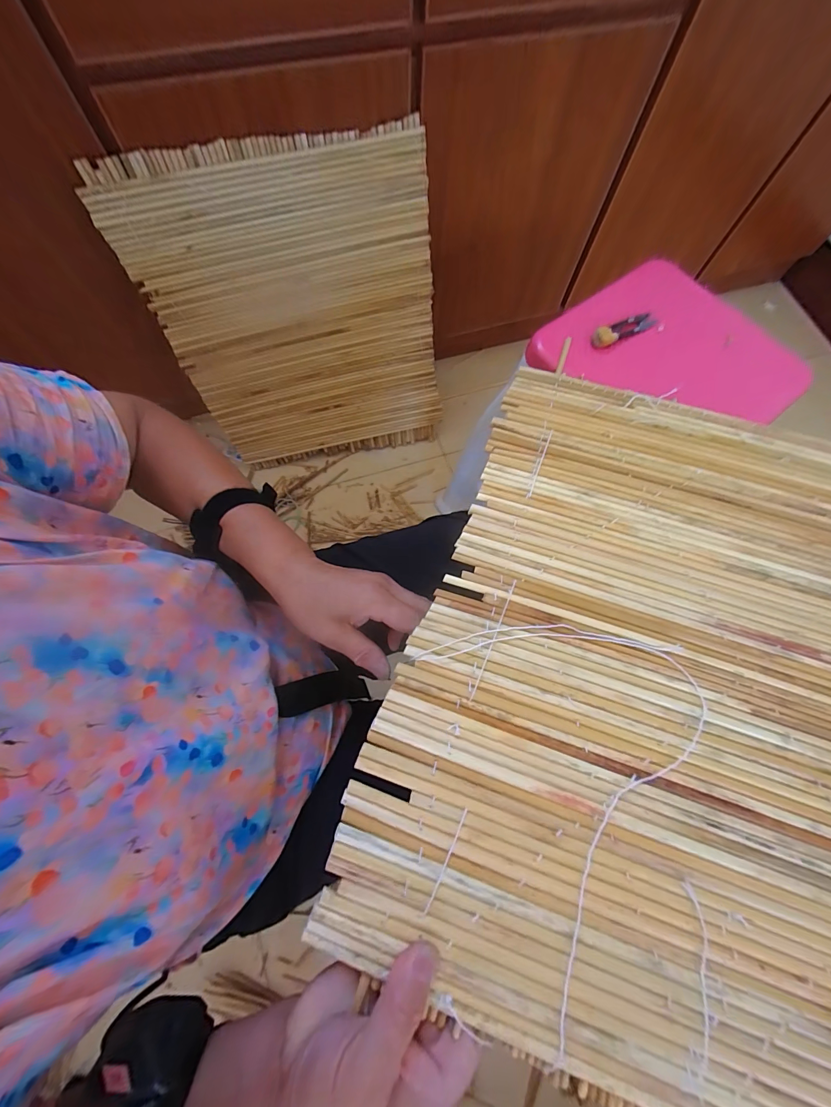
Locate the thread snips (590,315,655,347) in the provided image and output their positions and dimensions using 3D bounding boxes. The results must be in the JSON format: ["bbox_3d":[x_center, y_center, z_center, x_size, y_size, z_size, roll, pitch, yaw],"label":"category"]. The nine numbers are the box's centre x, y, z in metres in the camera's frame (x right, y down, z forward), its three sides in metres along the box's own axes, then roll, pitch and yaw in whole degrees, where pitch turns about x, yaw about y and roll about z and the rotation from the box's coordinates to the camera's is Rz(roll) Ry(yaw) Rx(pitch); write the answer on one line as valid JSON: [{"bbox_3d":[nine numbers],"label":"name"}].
[{"bbox_3d":[0.255,-0.277,0.471,0.091,0.015,0.025,-29,77,-9],"label":"thread snips"}]

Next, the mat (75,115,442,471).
[{"bbox_3d":[-0.182,-0.374,0.691,0.441,0.499,0.025,-17,56,-7],"label":"mat"}]

